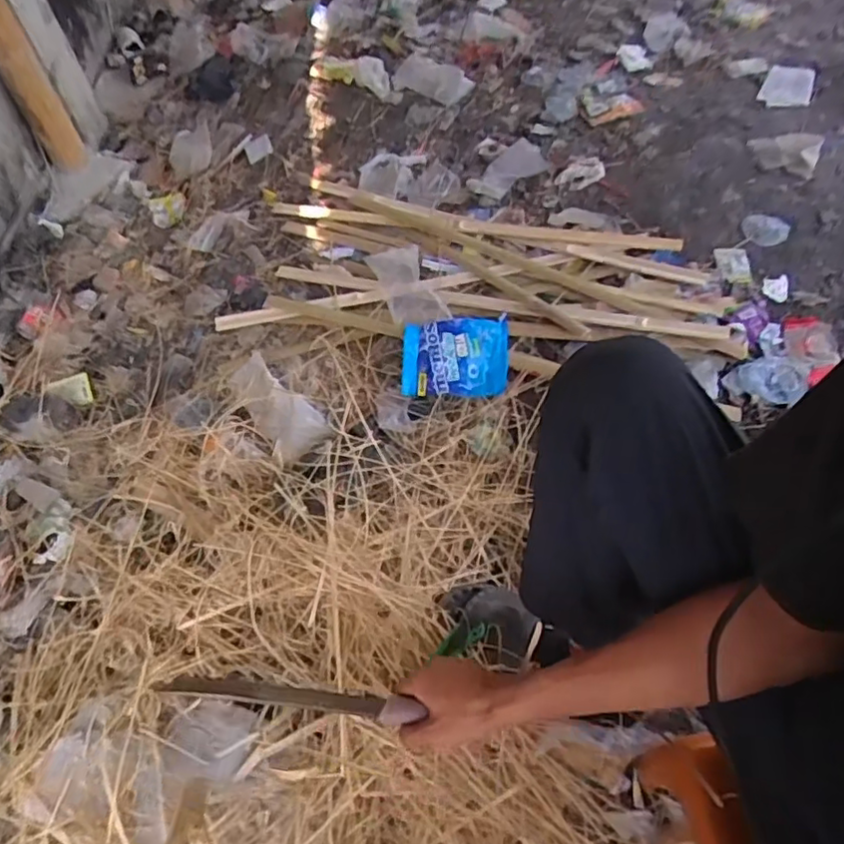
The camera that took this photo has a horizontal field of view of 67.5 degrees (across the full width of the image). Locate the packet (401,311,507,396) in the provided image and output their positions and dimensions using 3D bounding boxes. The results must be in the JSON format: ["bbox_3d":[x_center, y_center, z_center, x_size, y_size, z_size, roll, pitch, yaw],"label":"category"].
[{"bbox_3d":[0.064,-0.121,1.163,0.193,0.049,0.143,0,91,-6],"label":"packet"}]

